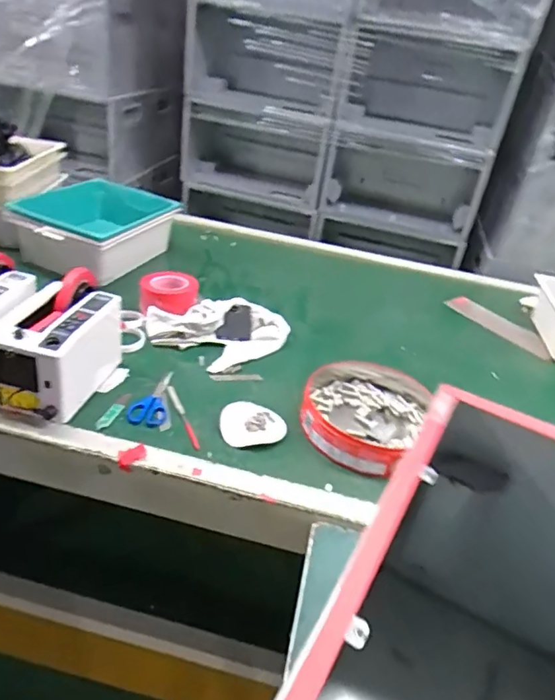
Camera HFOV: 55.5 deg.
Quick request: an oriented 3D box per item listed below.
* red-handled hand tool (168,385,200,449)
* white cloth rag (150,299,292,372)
[{"bbox_3d":[-0.166,0.116,0.936,0.015,0.013,0.170,-9,37,-26],"label":"red-handled hand tool"},{"bbox_3d":[-0.121,-0.048,1.164,0.287,0.048,0.224,-15,40,-32],"label":"white cloth rag"}]

